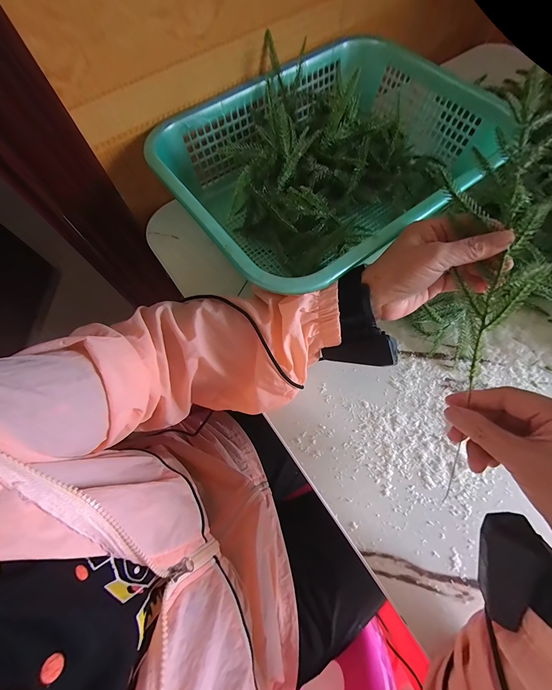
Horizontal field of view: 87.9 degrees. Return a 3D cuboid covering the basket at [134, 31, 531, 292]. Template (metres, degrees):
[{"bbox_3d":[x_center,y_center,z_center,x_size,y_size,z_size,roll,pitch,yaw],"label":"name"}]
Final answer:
[{"bbox_3d":[0.070,-0.227,0.371,0.379,0.112,0.295,-34,71,-11],"label":"basket"}]

